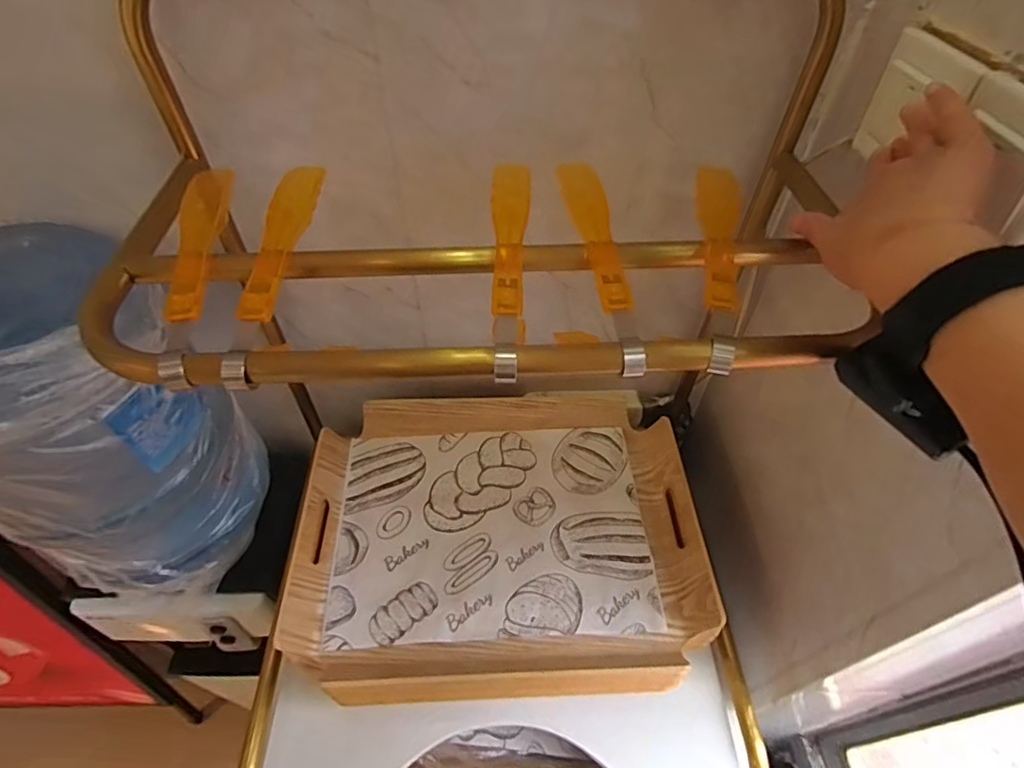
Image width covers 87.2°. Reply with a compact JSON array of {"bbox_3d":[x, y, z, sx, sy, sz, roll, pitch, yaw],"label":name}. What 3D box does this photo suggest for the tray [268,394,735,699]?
[{"bbox_3d":[-0.013,0.163,0.617,0.442,0.047,0.332,-1,50,-2],"label":"tray"}]

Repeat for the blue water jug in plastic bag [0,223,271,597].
[{"bbox_3d":[-0.439,0.054,0.561,0.224,0.379,0.217,16,51,11],"label":"blue water jug in plastic bag"}]

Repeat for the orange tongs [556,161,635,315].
[{"bbox_3d":[0.060,-0.110,0.383,0.027,0.020,0.149,-6,50,-6],"label":"orange tongs"}]

